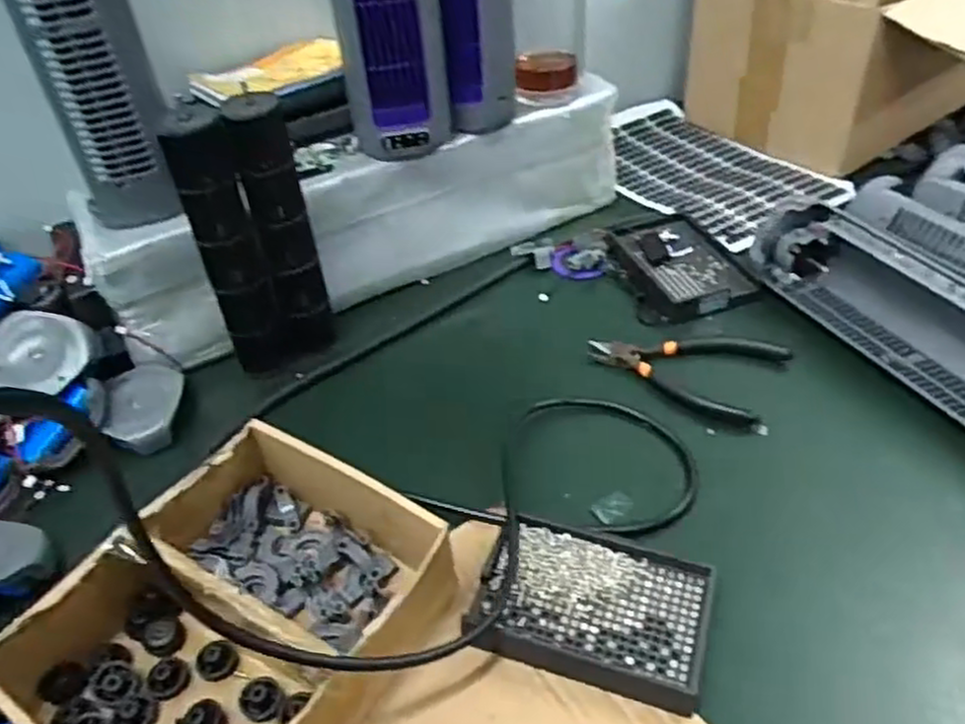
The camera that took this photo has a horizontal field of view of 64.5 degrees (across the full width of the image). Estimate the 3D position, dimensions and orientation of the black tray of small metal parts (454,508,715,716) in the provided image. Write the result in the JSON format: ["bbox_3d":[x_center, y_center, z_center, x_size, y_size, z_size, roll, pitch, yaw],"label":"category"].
[{"bbox_3d":[0.067,0.141,0.454,0.132,0.020,0.095,12,46,18],"label":"black tray of small metal parts"}]

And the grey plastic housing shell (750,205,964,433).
[{"bbox_3d":[0.345,-0.030,0.594,0.088,0.065,0.305,-20,45,-16],"label":"grey plastic housing shell"}]

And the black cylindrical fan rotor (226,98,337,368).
[{"bbox_3d":[-0.160,-0.102,0.613,0.046,0.217,0.043,-16,44,-11],"label":"black cylindrical fan rotor"}]

